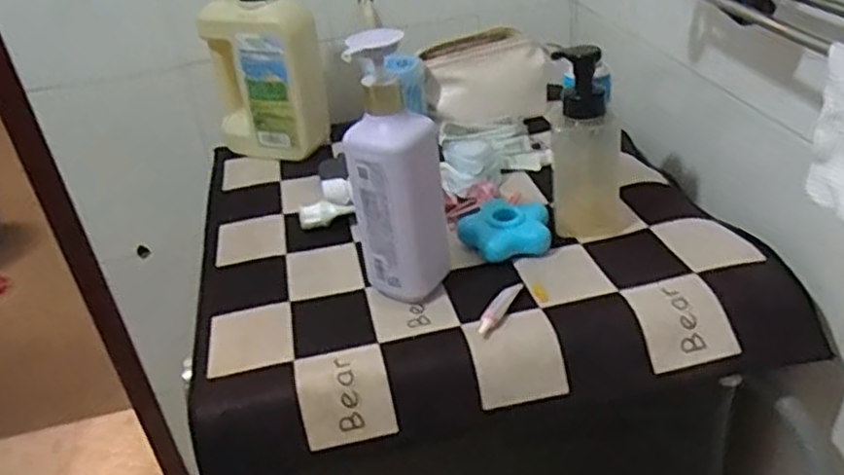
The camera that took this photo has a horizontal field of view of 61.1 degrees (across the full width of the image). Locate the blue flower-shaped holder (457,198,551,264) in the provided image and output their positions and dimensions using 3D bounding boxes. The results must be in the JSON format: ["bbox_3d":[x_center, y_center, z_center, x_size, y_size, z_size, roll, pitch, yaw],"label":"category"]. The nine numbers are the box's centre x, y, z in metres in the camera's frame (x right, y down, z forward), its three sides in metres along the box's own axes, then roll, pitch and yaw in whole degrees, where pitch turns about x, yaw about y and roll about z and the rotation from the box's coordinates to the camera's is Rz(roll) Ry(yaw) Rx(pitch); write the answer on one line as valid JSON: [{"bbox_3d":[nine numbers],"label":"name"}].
[{"bbox_3d":[0.090,-0.014,0.793,0.098,0.029,0.094,-4,32,4],"label":"blue flower-shaped holder"}]

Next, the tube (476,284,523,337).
[{"bbox_3d":[0.075,0.066,0.694,0.016,0.013,0.084,12,37,27],"label":"tube"}]

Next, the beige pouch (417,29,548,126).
[{"bbox_3d":[0.093,-0.232,1.055,0.174,0.101,0.093,-15,33,-12],"label":"beige pouch"}]

